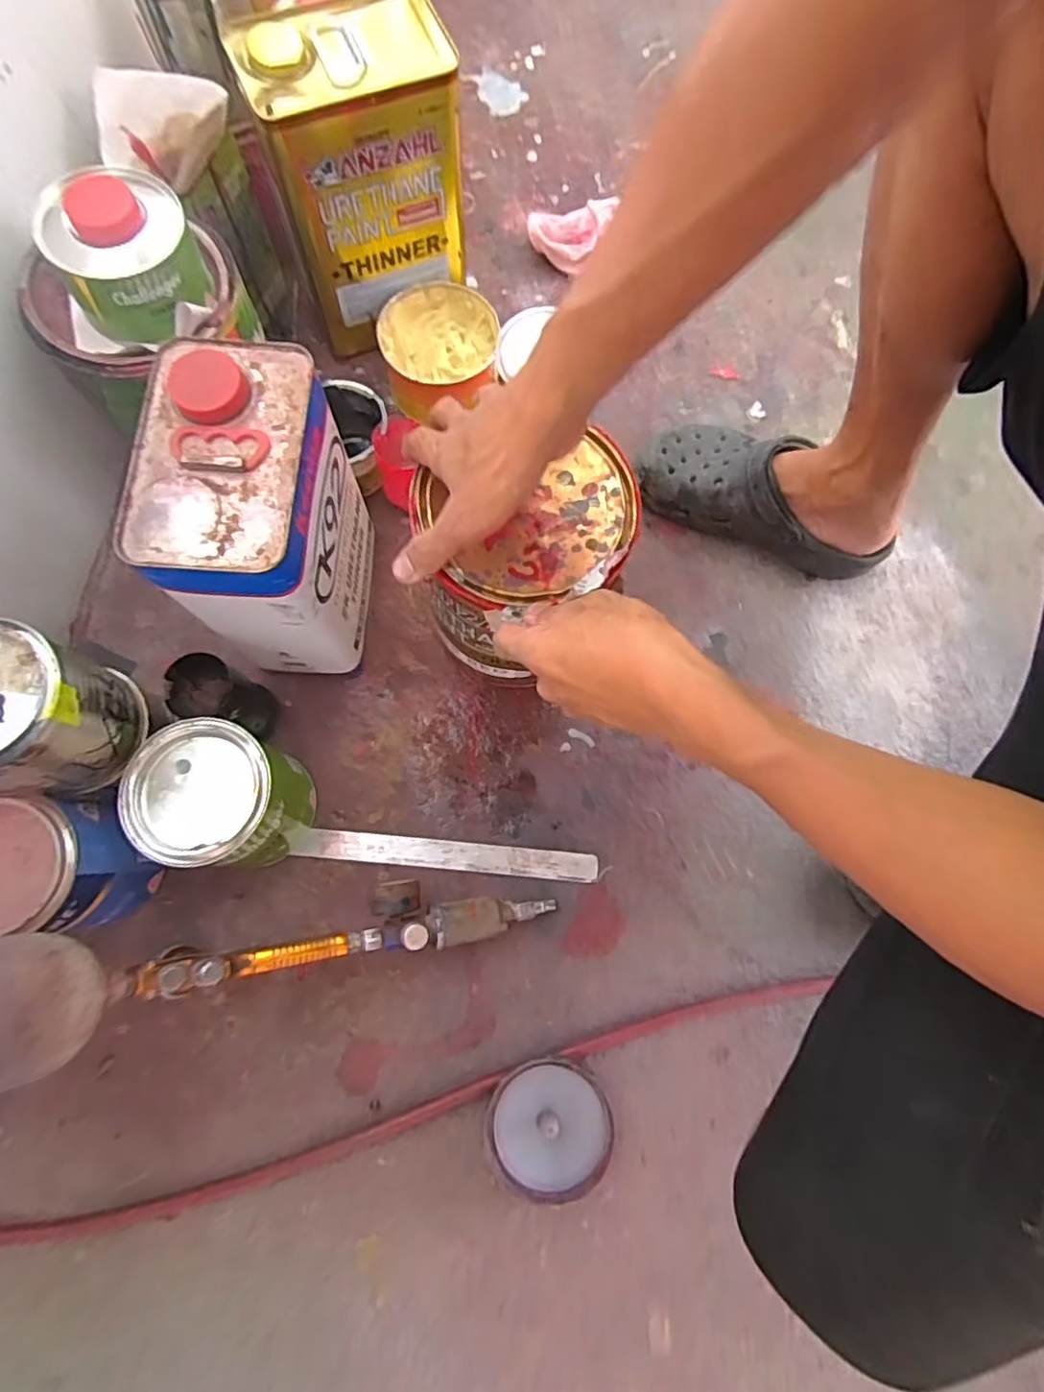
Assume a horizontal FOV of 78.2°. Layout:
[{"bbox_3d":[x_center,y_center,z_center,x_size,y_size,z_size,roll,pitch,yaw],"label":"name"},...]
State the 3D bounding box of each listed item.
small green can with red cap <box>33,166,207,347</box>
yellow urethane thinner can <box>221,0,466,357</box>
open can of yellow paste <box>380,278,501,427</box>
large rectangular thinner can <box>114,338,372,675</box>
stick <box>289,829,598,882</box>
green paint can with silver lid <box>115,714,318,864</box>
[{"bbox_3d":[-0.291,-0.324,0.478,0.096,0.072,0.099,0,77,-2],"label":"small green can with red cap"},{"bbox_3d":[-0.145,-0.478,0.620,0.164,0.250,0.111,-24,79,-7],"label":"yellow urethane thinner can"},{"bbox_3d":[-0.081,-0.355,0.681,0.123,0.071,0.125,0,77,-2],"label":"open can of yellow paste"},{"bbox_3d":[-0.197,-0.135,0.507,0.107,0.215,0.165,4,77,-1],"label":"large rectangular thinner can"},{"bbox_3d":[-0.070,0.147,0.594,0.277,0.011,0.025,5,77,-1],"label":"stick"},{"bbox_3d":[-0.242,0.084,0.537,0.100,0.137,0.103,0,77,-2],"label":"green paint can with silver lid"}]

